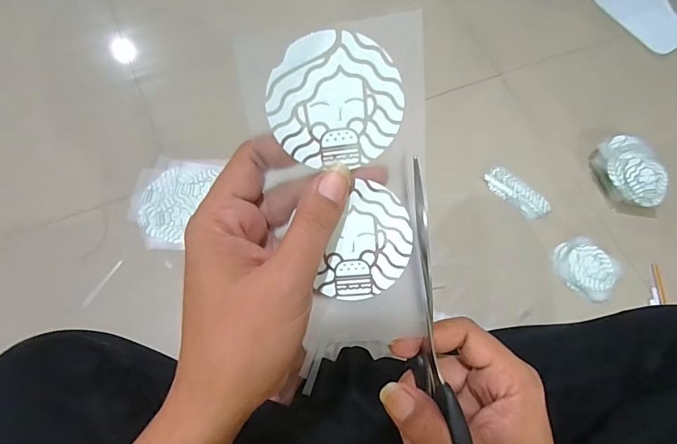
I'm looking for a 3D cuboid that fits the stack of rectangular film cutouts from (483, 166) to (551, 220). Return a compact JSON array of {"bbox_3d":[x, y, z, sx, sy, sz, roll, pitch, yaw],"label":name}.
[{"bbox_3d":[0.290,-0.048,0.666,0.109,0.010,0.049,43,70,11],"label":"stack of rectangular film cutouts"}]

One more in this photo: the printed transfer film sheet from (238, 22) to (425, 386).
[{"bbox_3d":[0.007,-0.008,0.222,0.086,0.020,0.178,-10,104,-5],"label":"printed transfer film sheet"}]

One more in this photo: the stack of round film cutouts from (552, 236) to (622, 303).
[{"bbox_3d":[0.381,0.068,0.632,0.097,0.015,0.090,38,70,9],"label":"stack of round film cutouts"}]

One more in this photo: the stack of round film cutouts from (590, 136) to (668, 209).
[{"bbox_3d":[0.478,-0.079,0.680,0.095,0.052,0.127,-20,72,-13],"label":"stack of round film cutouts"}]

